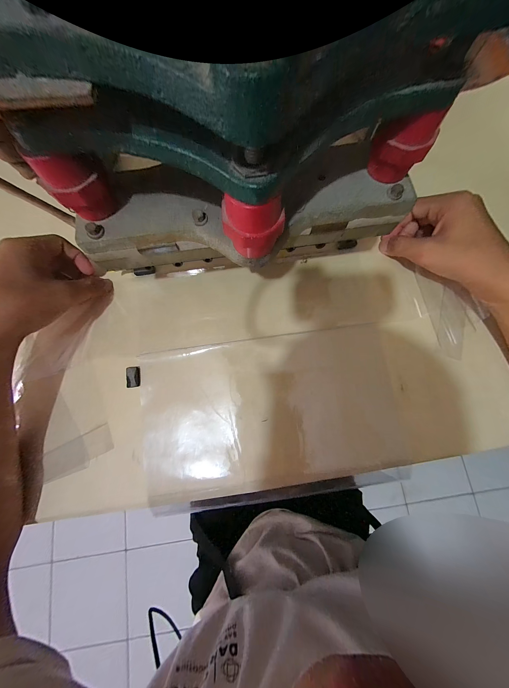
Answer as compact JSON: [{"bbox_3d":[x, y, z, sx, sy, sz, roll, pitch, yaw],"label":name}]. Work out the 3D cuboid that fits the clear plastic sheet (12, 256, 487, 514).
[{"bbox_3d":[-0.003,0.033,0.245,0.473,0.012,0.256,-6,81,-1],"label":"clear plastic sheet"}]

